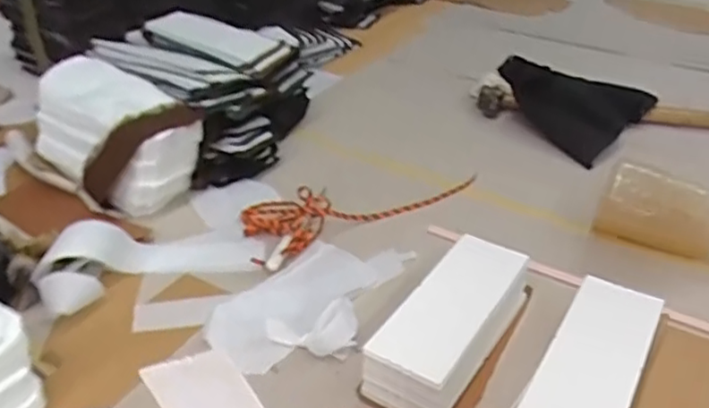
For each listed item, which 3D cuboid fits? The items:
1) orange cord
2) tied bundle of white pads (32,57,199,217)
[{"bbox_3d":[0.009,-0.012,0.579,0.212,0.027,0.078,-21,38,-30],"label":"orange cord"},{"bbox_3d":[-0.218,-0.058,0.581,0.159,0.098,0.094,21,38,30],"label":"tied bundle of white pads"}]

